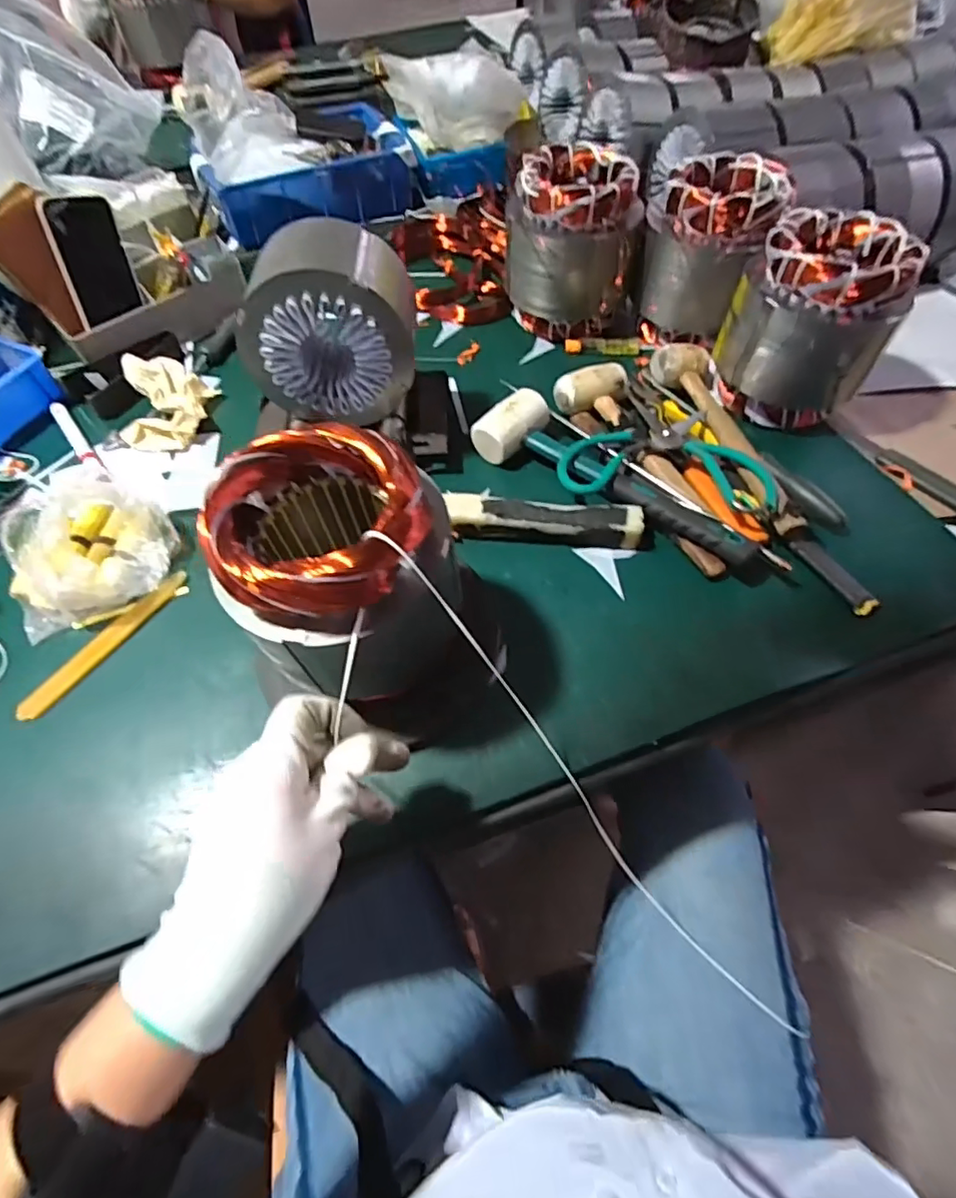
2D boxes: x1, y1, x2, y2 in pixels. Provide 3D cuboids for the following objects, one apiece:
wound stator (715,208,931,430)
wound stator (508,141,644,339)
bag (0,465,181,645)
[{"bbox_3d":[0.337,-0.285,0.587,0.146,0.149,0.138,32,64,20],"label":"wound stator"},{"bbox_3d":[0.112,-0.423,0.675,0.145,0.151,0.137,-1,58,1],"label":"wound stator"},{"bbox_3d":[-0.362,-0.068,0.525,0.148,0.065,0.185,-14,58,-7],"label":"bag"}]

